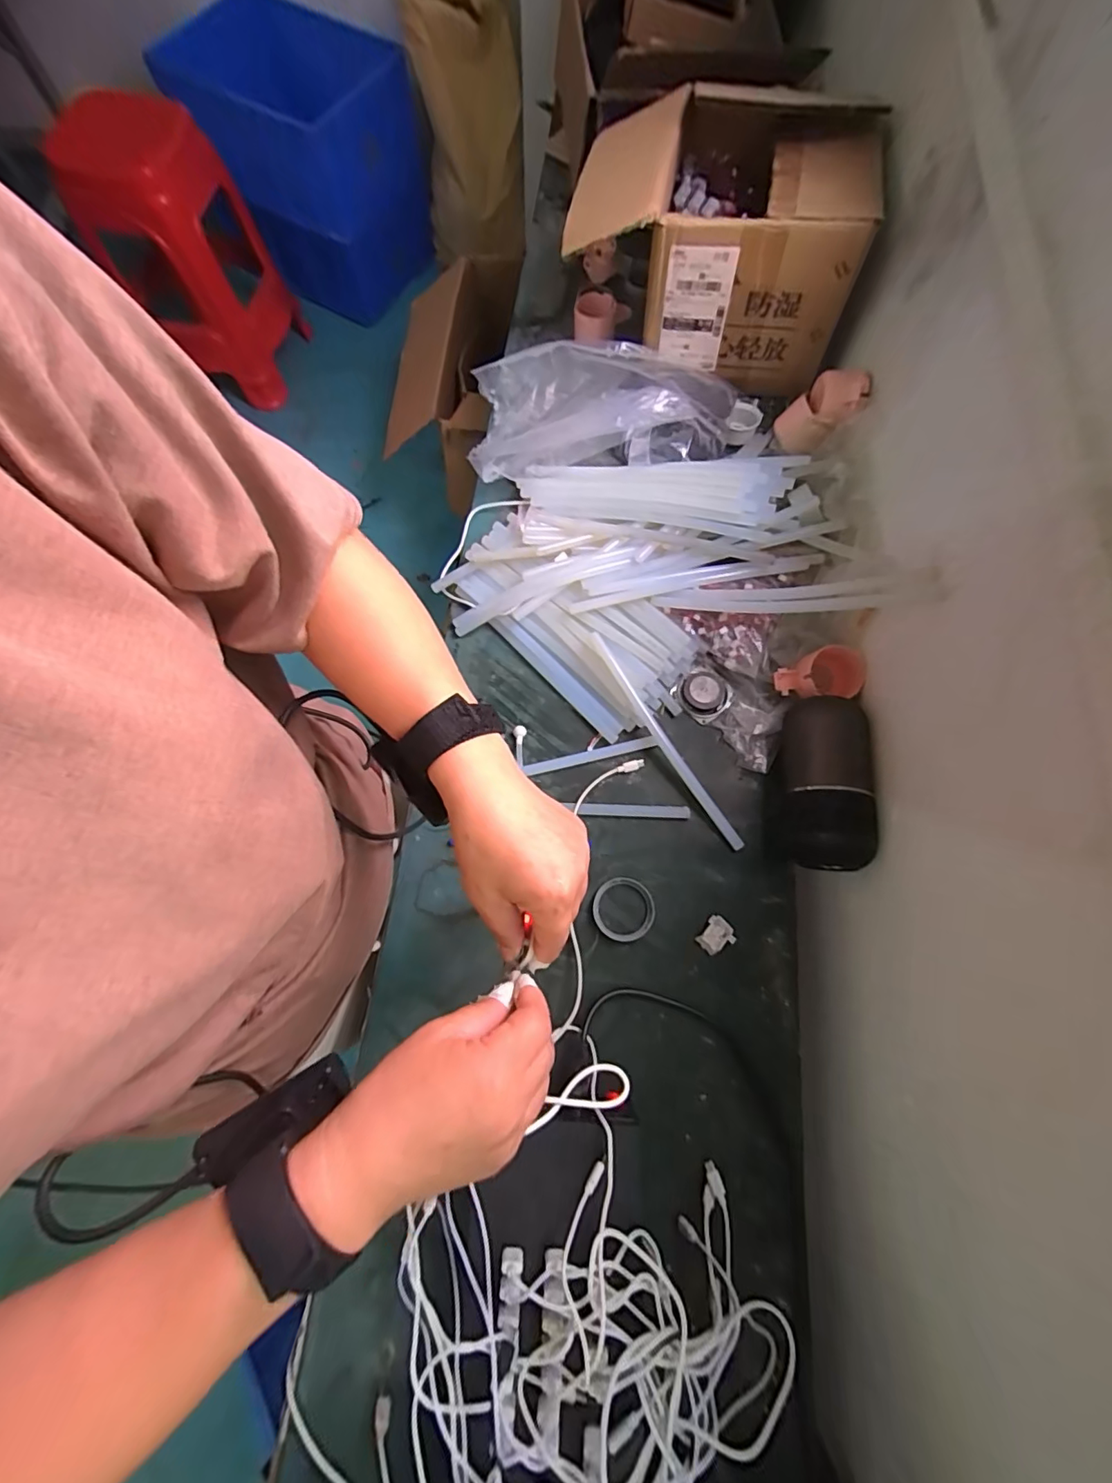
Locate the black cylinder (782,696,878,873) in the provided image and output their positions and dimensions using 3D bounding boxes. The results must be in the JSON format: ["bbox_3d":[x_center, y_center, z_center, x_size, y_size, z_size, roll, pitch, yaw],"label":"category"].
[{"bbox_3d":[0.262,0.038,0.515,0.076,0.075,0.166,11,73,2],"label":"black cylinder"}]

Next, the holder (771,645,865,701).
[{"bbox_3d":[0.284,-0.070,0.561,0.096,0.042,0.057,-11,73,-18],"label":"holder"}]

